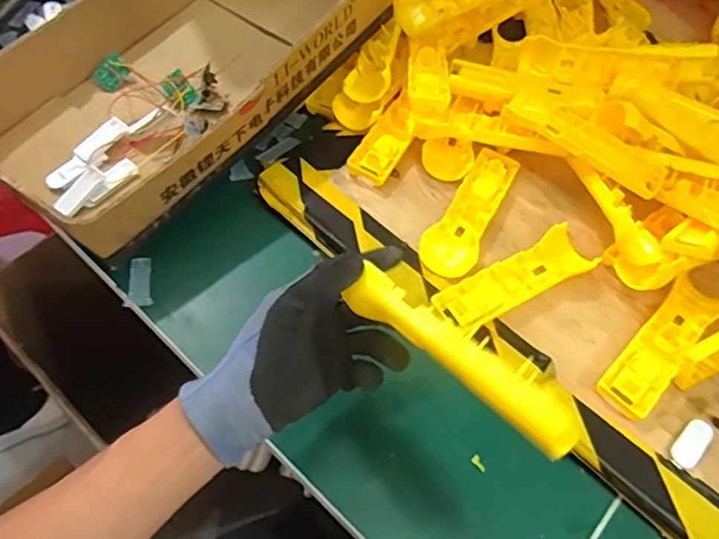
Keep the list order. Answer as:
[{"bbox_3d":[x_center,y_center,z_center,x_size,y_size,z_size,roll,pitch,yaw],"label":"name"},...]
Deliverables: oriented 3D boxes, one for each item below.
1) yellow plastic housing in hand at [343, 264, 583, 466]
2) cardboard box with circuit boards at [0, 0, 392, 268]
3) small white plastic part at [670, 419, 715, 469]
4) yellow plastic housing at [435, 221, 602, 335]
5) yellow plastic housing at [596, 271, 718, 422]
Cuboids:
[{"bbox_3d":[0.054,0.047,0.330,0.026,0.033,0.146,-40,57,-23],"label":"yellow plastic housing in hand"},{"bbox_3d":[-0.170,-0.216,0.595,0.234,0.101,0.432,36,61,16],"label":"cardboard box with circuit boards"},{"bbox_3d":[0.266,0.138,0.470,0.051,0.004,0.021,-38,68,-26],"label":"small white plastic part"},{"bbox_3d":[0.138,0.014,0.538,0.154,0.026,0.047,-24,63,-20],"label":"yellow plastic housing"},{"bbox_3d":[0.263,0.062,0.507,0.157,0.015,0.044,-37,68,-26],"label":"yellow plastic housing"}]

